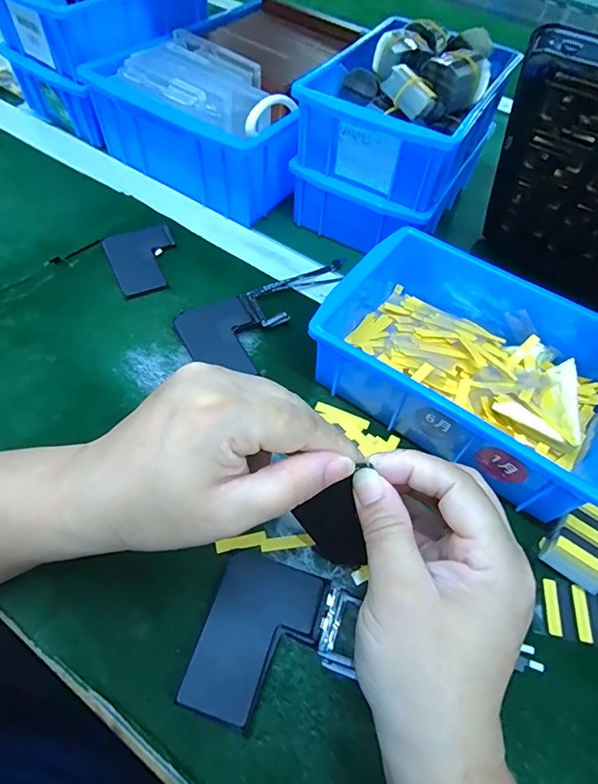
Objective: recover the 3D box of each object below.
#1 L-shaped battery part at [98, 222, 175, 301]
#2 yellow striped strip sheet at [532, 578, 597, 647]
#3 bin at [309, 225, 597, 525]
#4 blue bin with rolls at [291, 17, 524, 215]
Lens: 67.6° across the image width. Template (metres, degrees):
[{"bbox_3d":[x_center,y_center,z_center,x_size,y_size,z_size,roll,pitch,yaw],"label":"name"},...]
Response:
[{"bbox_3d":[-0.131,-0.114,0.382,0.058,0.006,0.076,-22,62,-17],"label":"L-shaped battery part"},{"bbox_3d":[0.169,0.129,0.258,0.068,0.005,0.034,13,52,0],"label":"yellow striped strip sheet"},{"bbox_3d":[0.123,-0.024,0.311,0.200,0.064,0.141,33,61,16],"label":"bin"},{"bbox_3d":[0.094,-0.236,0.374,0.151,0.080,0.165,25,59,12],"label":"blue bin with rolls"}]

